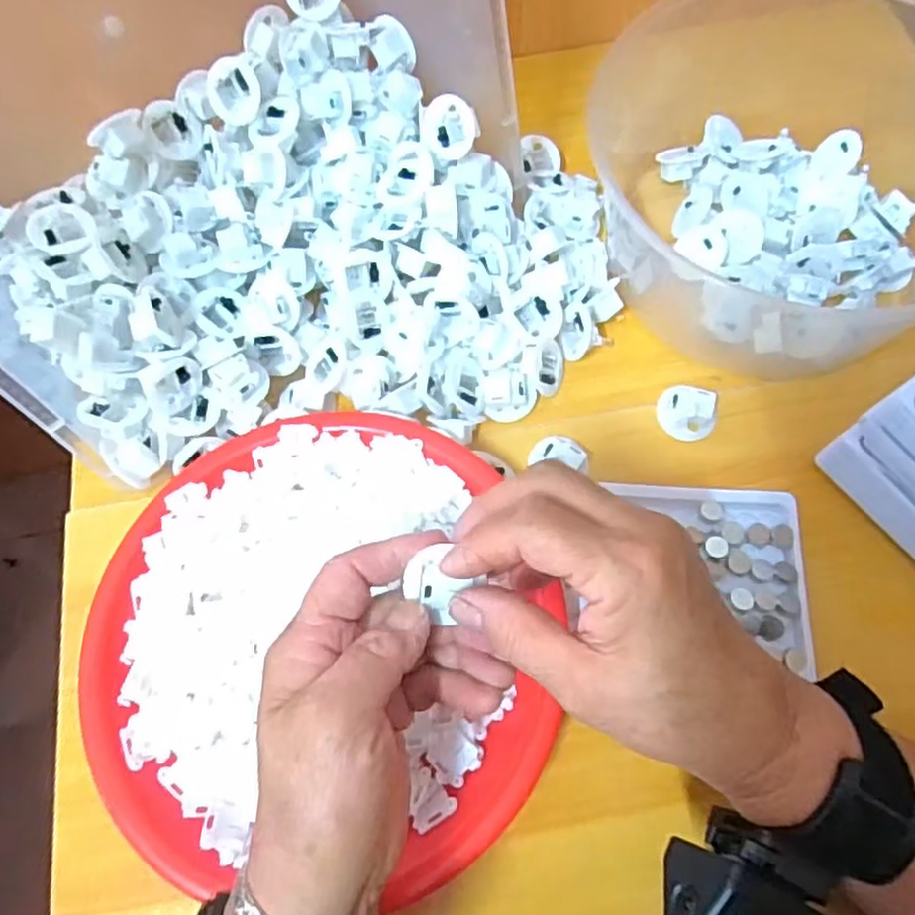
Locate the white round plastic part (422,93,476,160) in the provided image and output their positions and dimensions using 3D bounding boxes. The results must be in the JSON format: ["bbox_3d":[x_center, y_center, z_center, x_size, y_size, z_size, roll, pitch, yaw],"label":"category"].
[{"bbox_3d":[-0.005,-0.191,0.398,0.034,0.033,0.010,49,37,-7],"label":"white round plastic part"}]

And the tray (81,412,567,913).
[{"bbox_3d":[-0.065,0.084,0.342,0.223,0.024,0.215,-1,72,2],"label":"tray"}]

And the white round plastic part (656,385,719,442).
[{"bbox_3d":[0.128,-0.025,0.385,0.030,0.015,0.029,-1,67,2],"label":"white round plastic part"}]

